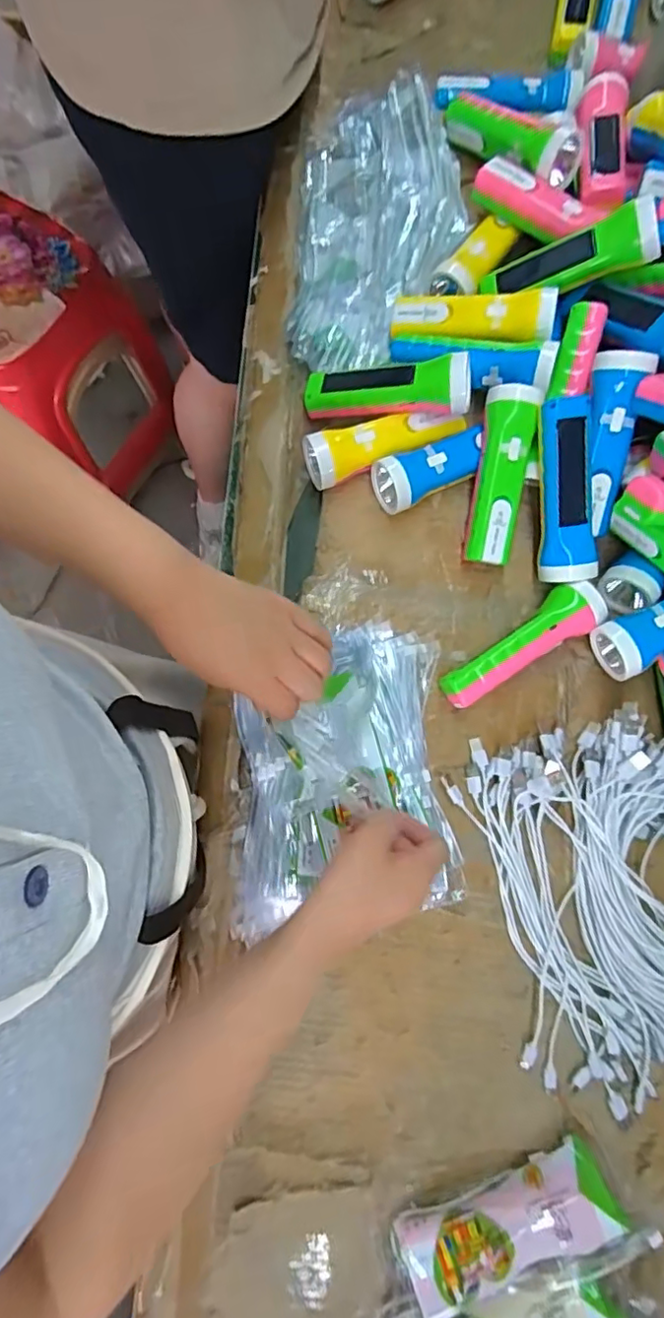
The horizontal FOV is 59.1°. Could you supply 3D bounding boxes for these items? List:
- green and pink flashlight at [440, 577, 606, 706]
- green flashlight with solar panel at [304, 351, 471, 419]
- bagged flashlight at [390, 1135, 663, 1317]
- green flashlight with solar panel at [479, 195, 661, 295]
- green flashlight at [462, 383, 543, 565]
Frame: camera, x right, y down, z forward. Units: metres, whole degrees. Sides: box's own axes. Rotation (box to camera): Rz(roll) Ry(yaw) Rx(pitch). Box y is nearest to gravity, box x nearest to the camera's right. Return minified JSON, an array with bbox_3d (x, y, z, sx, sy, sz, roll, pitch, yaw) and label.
[{"bbox_3d":[0.174,-0.014,0.540,0.163,0.040,0.050,-34,81,-6],"label":"green and pink flashlight"},{"bbox_3d":[0.052,-0.265,0.570,0.161,0.037,0.046,3,79,16],"label":"green flashlight with solar panel"},{"bbox_3d":[0.141,0.438,0.447,0.180,0.046,0.067,-21,80,-4],"label":"bagged flashlight"},{"bbox_3d":[0.223,-0.384,0.561,0.157,0.041,0.048,-1,77,31],"label":"green flashlight with solar panel"},{"bbox_3d":[0.158,-0.172,0.558,0.047,0.038,0.160,9,100,2],"label":"green flashlight"}]

